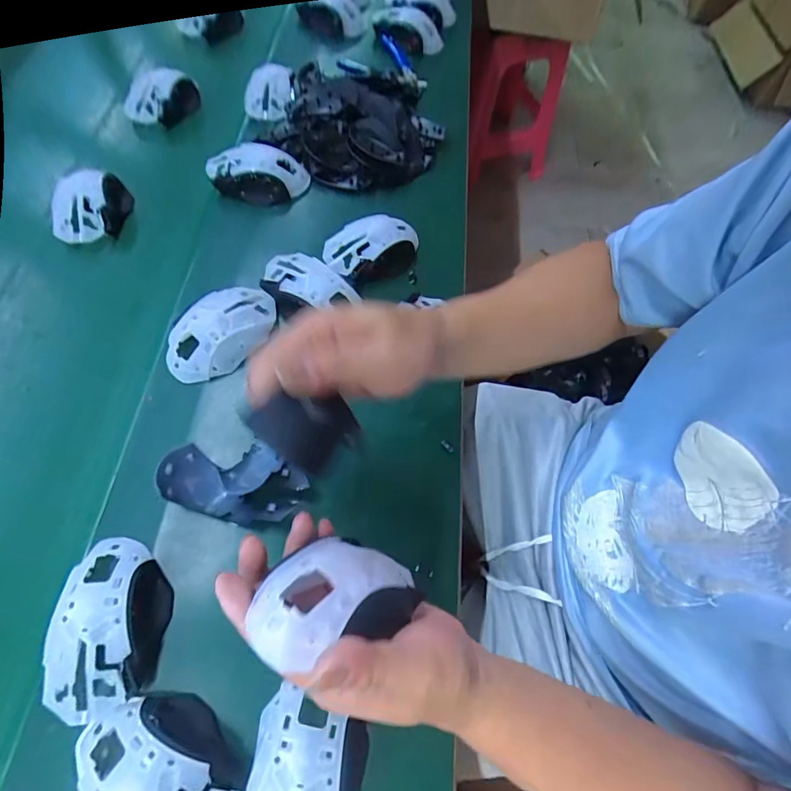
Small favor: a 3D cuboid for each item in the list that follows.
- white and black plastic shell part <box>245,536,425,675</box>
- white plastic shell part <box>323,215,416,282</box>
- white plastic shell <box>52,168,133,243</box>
[{"bbox_3d":[-0.032,0.113,0.239,0.058,0.091,0.035,36,107,39],"label":"white and black plastic shell part"},{"bbox_3d":[-0.022,-0.166,0.489,0.115,0.038,0.071,-20,68,-12],"label":"white plastic shell part"},{"bbox_3d":[-0.353,-0.217,0.501,0.072,0.027,0.093,-7,65,-7],"label":"white plastic shell"}]

